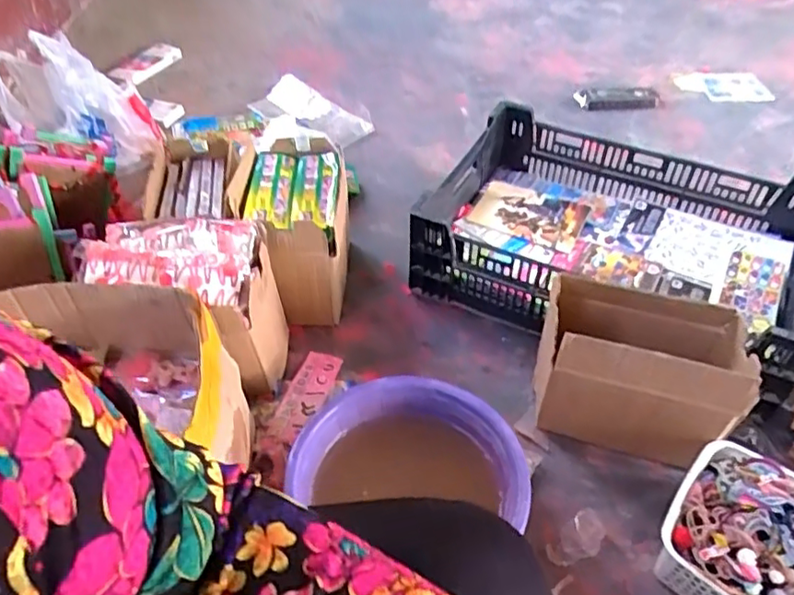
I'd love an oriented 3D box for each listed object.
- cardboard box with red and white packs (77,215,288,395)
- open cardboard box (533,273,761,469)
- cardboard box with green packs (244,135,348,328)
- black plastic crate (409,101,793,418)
[{"bbox_3d":[-0.310,0.010,0.914,0.255,0.223,0.173,1,47,1],"label":"cardboard box with red and white packs"},{"bbox_3d":[0.317,0.097,0.834,0.247,0.220,0.146,16,49,13],"label":"open cardboard box"},{"bbox_3d":[-0.164,-0.124,1.057,0.153,0.198,0.282,-4,47,-3],"label":"cardboard box with green packs"},{"bbox_3d":[0.375,-0.106,1.037,0.588,0.166,0.418,24,52,21],"label":"black plastic crate"}]

